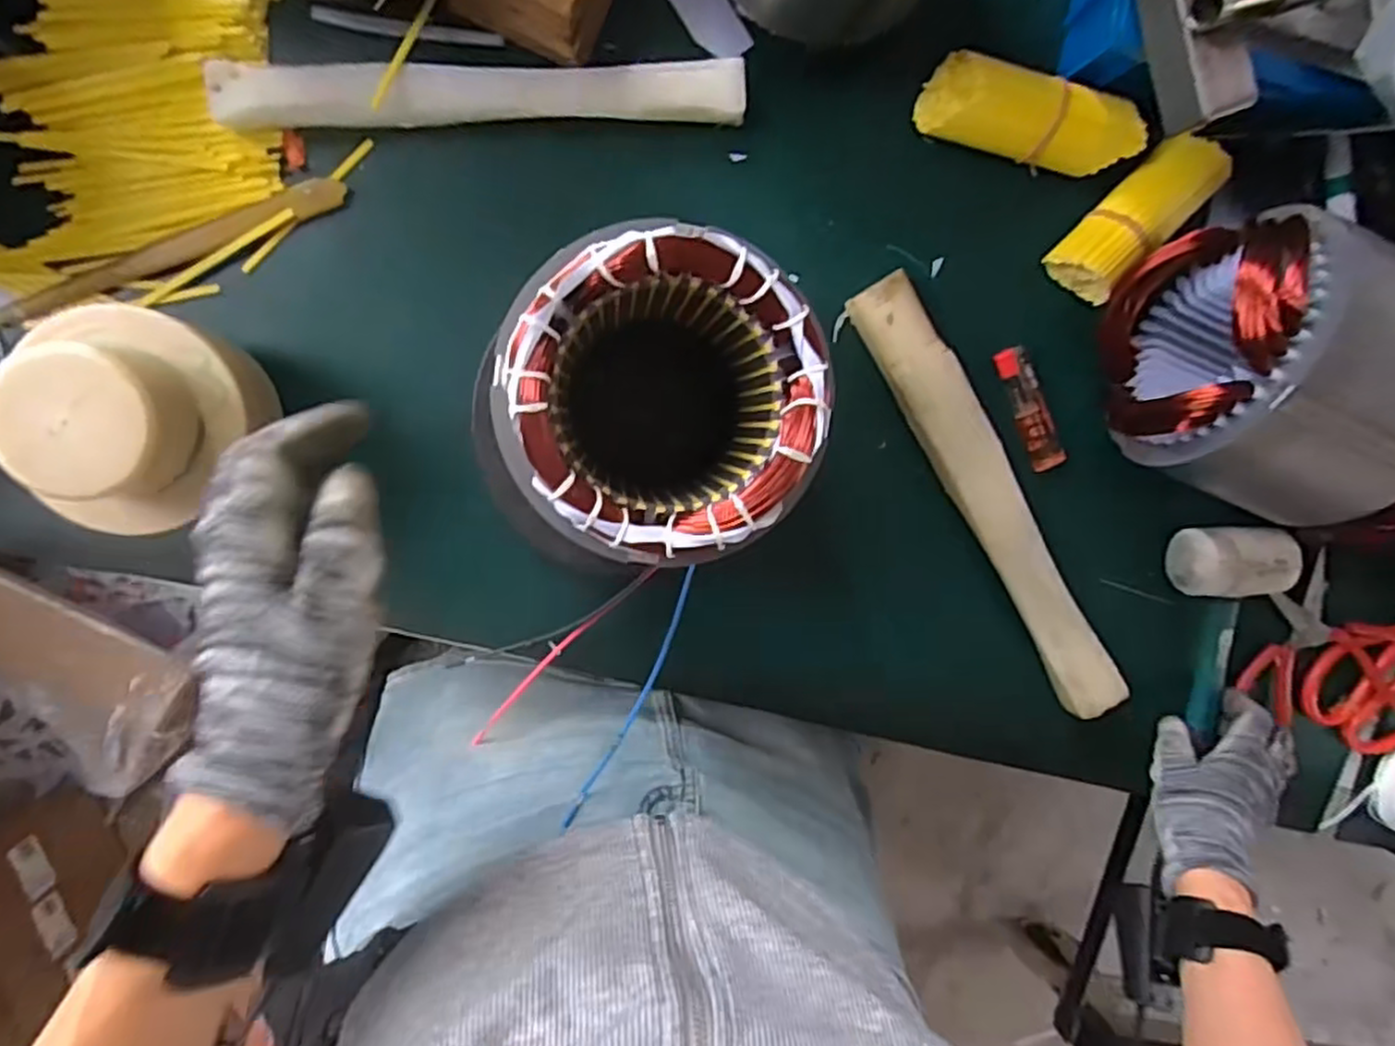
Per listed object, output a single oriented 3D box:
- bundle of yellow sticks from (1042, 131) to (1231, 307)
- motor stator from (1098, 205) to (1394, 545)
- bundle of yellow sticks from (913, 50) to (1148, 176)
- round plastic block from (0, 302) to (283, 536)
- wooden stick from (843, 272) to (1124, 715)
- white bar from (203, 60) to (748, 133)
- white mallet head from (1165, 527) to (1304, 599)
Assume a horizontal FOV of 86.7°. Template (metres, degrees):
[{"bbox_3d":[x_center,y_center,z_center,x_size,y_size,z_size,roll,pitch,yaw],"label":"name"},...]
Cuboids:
[{"bbox_3d":[0.280,-0.195,0.474,0.046,0.038,0.109,44,91,-10],"label":"bundle of yellow sticks"},{"bbox_3d":[0.331,-0.089,0.432,0.144,0.156,0.142,20,95,-9],"label":"motor stator"},{"bbox_3d":[0.206,-0.250,0.460,0.131,0.040,0.042,13,96,-8],"label":"bundle of yellow sticks"},{"bbox_3d":[-0.278,-0.053,0.355,0.099,0.052,0.100,-1,98,-6],"label":"round plastic block"},{"bbox_3d":[0.200,-0.011,0.498,0.042,0.026,0.330,-32,100,-1],"label":"wooden stick"},{"bbox_3d":[-0.120,-0.249,0.432,0.296,0.025,0.029,-5,98,-6],"label":"white bar"},{"bbox_3d":[0.368,0.026,0.511,0.069,0.051,0.047,-3,98,-6],"label":"white mallet head"}]

